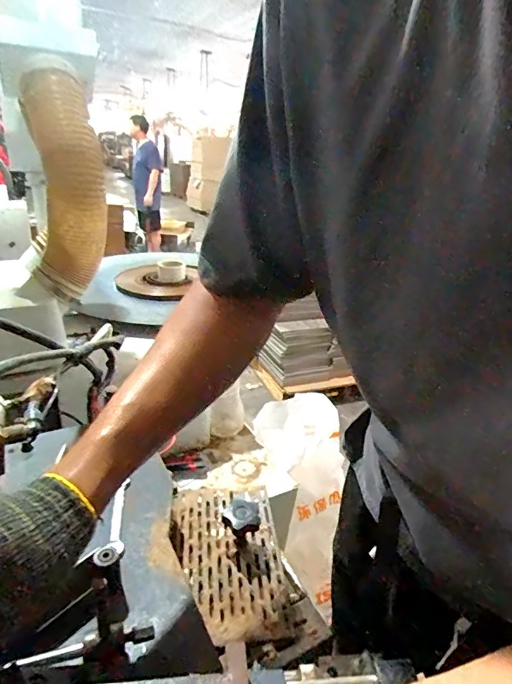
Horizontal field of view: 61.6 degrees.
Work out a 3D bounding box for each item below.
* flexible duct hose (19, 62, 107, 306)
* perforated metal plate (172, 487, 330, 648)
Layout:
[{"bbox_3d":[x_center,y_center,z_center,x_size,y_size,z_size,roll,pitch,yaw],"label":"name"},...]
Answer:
[{"bbox_3d":[-0.372,-0.295,0.844,0.145,0.393,0.126,-4,24,-16],"label":"flexible duct hose"},{"bbox_3d":[-0.026,0.269,0.544,0.136,0.011,0.231,-5,29,-19],"label":"perforated metal plate"}]

